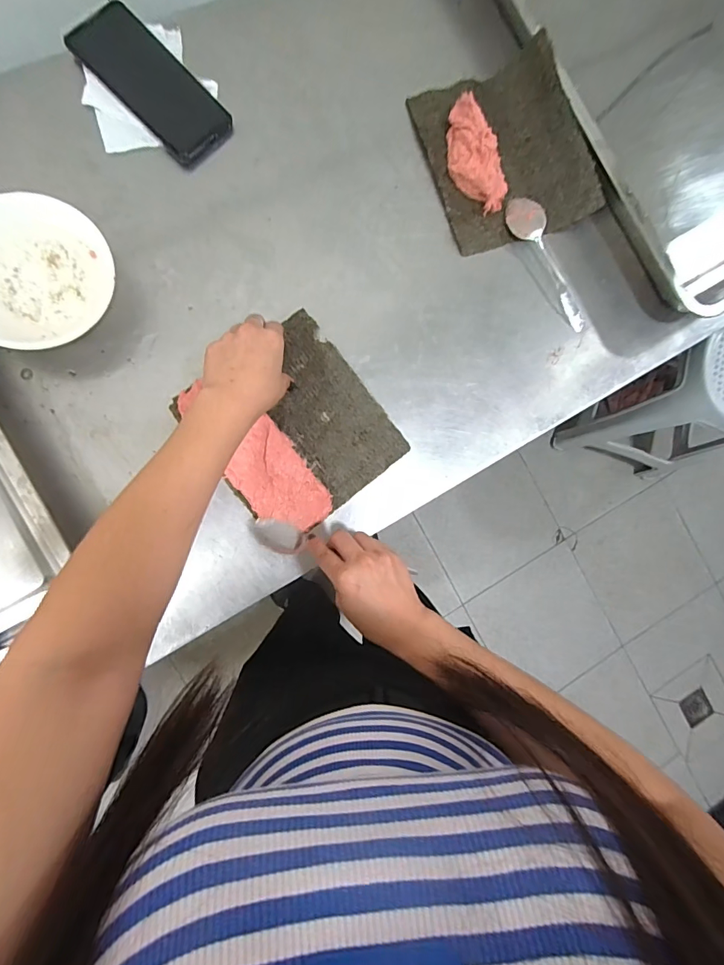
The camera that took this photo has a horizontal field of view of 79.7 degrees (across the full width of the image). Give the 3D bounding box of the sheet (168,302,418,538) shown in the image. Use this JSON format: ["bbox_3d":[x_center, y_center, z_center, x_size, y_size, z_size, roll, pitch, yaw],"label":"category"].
[{"bbox_3d":[-0.071,-0.059,0.467,0.176,0.015,0.189,-39,95,-8],"label":"sheet"}]

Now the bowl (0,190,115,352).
[{"bbox_3d":[-0.315,-0.197,0.423,0.141,0.048,0.147,0,89,-9],"label":"bowl"}]

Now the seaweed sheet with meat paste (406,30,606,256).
[{"bbox_3d":[0.171,-0.393,0.507,0.176,0.041,0.197,-20,92,-9],"label":"seaweed sheet with meat paste"}]

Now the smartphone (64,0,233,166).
[{"bbox_3d":[-0.222,-0.424,0.460,0.163,0.013,0.076,43,83,-6],"label":"smartphone"}]

